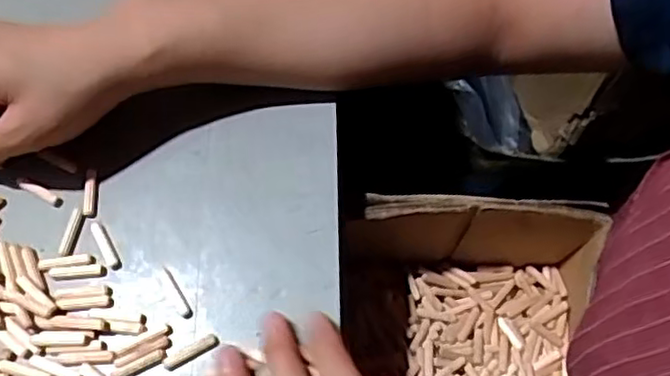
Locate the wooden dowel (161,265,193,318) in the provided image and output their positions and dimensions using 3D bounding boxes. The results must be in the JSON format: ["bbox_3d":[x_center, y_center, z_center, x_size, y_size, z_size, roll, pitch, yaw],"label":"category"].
[{"bbox_3d":[-0.087,0.056,0.350,0.005,0.004,0.032,-30,70,-13],"label":"wooden dowel"}]

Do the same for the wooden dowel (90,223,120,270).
[{"bbox_3d":[-0.129,0.032,0.361,0.006,0.004,0.030,-30,70,-13],"label":"wooden dowel"}]

